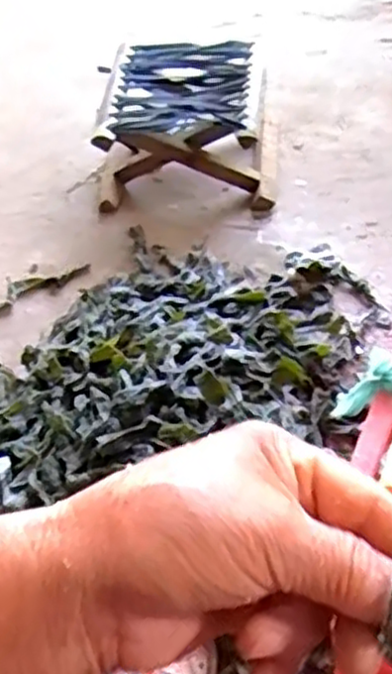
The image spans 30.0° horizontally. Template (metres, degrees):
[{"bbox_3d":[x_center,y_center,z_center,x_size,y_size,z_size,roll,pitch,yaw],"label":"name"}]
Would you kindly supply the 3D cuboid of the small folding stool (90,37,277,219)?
[{"bbox_3d":[-0.010,-0.310,1.093,0.252,0.146,0.257,4,48,8],"label":"small folding stool"}]

